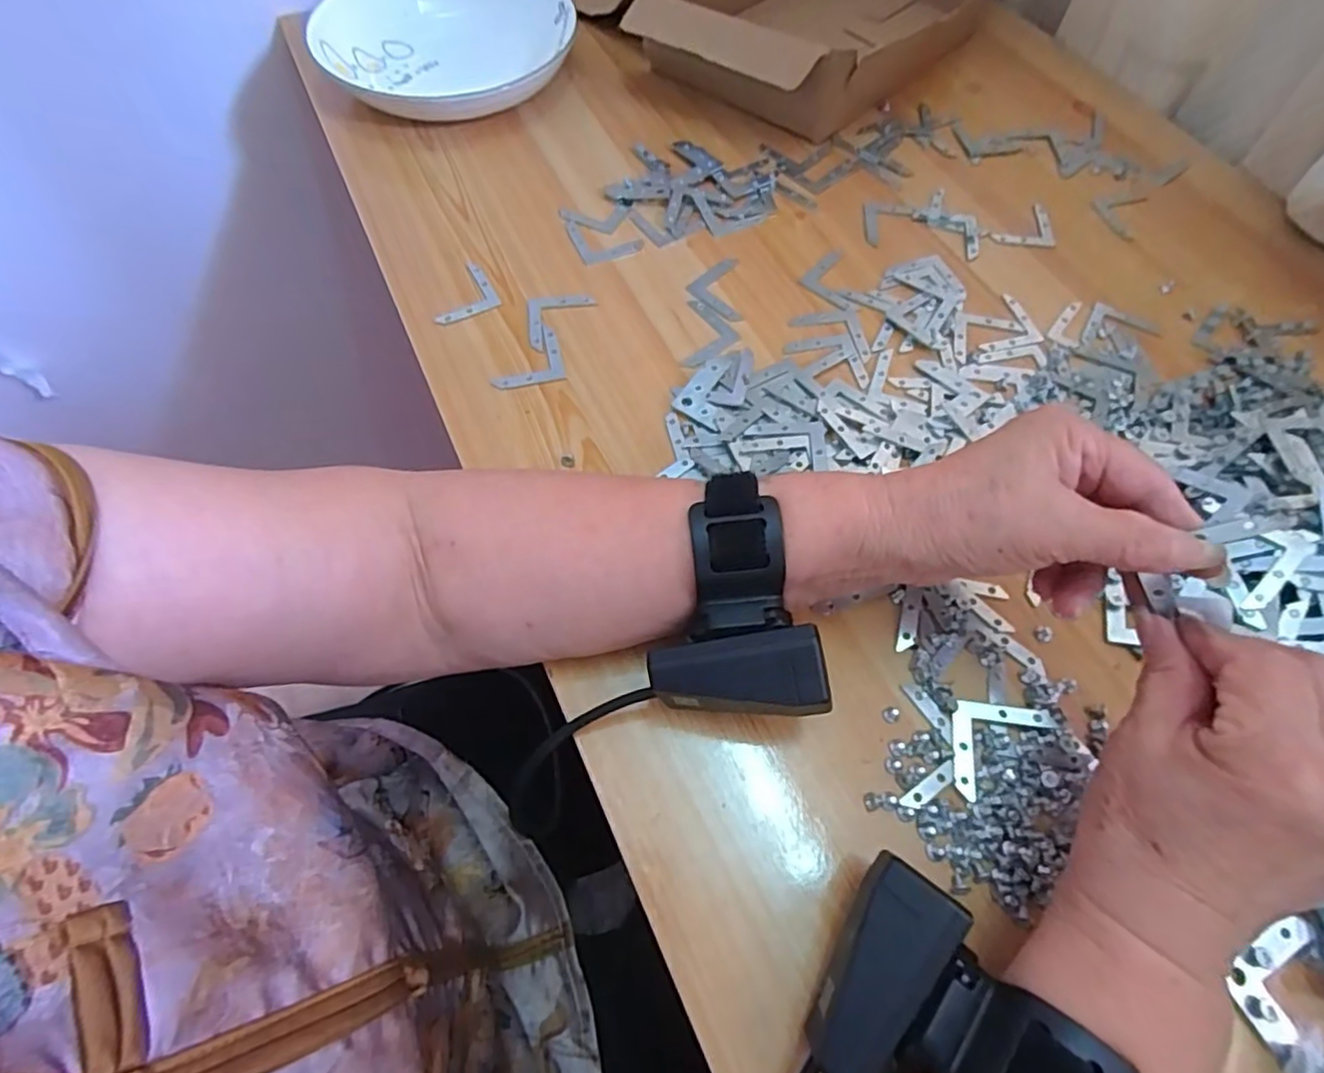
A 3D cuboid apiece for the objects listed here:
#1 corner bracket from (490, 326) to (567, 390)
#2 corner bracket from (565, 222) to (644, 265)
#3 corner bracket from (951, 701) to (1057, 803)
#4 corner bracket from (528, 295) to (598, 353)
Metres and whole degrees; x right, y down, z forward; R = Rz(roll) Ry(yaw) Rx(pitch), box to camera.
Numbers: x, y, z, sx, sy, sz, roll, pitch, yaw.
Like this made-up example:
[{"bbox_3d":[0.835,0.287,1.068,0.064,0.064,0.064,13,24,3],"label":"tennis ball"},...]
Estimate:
[{"bbox_3d":[-0.081,-0.104,0.383,0.042,0.004,0.041,-13,63,-8],"label":"corner bracket"},{"bbox_3d":[-0.038,-0.201,0.439,0.043,0.006,0.037,-20,64,-11],"label":"corner bracket"},{"bbox_3d":[0.141,0.087,0.284,0.053,0.004,0.030,-36,57,-11],"label":"corner bracket"},{"bbox_3d":[-0.060,-0.131,0.396,0.042,0.004,0.043,-7,62,-5],"label":"corner bracket"}]

